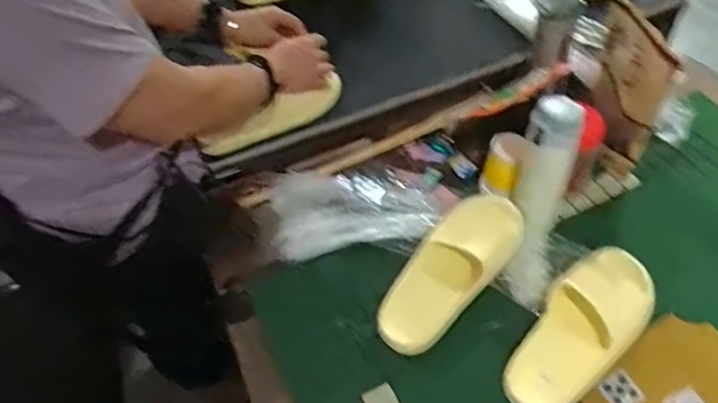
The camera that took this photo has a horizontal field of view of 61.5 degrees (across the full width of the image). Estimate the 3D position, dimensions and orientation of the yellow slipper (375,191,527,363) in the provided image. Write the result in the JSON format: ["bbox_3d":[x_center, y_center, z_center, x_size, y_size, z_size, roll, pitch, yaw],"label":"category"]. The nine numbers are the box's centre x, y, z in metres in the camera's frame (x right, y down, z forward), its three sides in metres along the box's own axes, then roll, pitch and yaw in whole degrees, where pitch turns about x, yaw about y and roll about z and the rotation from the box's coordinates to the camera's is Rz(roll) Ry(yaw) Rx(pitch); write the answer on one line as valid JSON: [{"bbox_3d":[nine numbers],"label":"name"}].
[{"bbox_3d":[0.129,0.098,0.855,0.103,0.062,0.267,34,62,28],"label":"yellow slipper"}]

